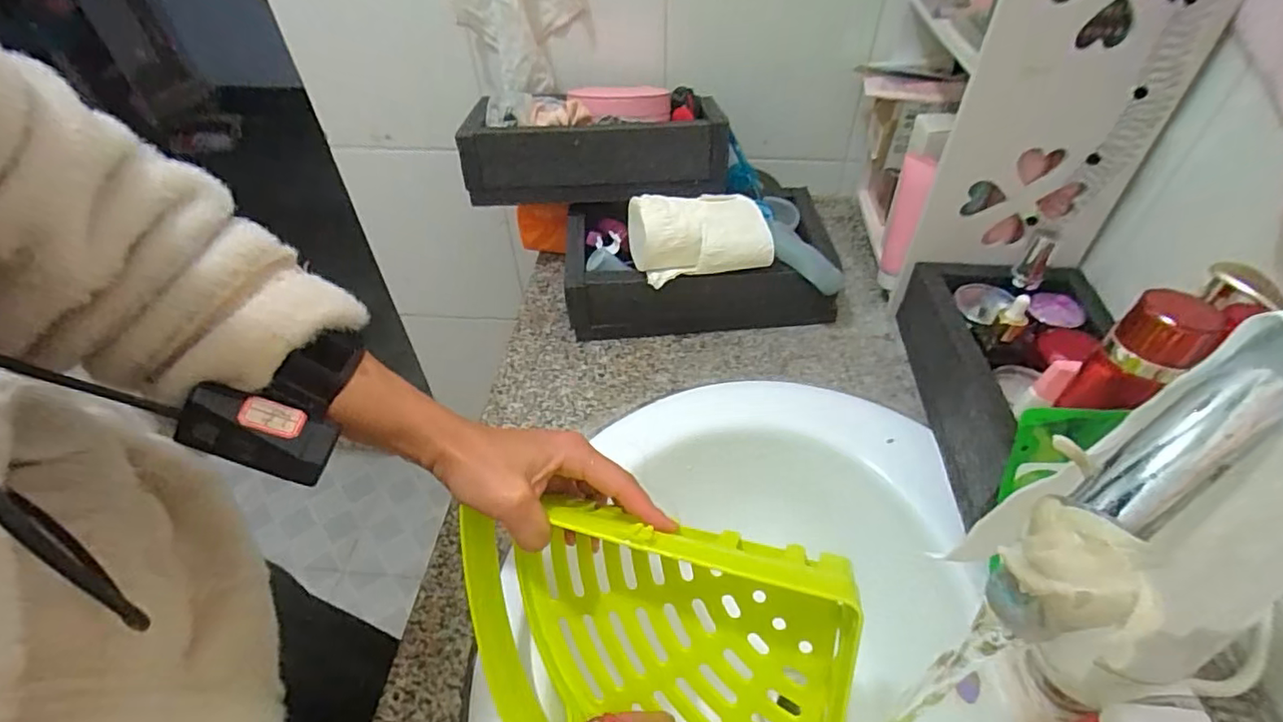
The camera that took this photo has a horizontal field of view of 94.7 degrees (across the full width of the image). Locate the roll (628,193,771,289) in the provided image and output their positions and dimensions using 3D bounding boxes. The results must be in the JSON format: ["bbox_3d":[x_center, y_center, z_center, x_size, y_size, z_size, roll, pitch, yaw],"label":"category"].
[{"bbox_3d":[0.057,-0.126,0.598,0.137,0.063,0.084,-6,47,-4],"label":"roll"}]

